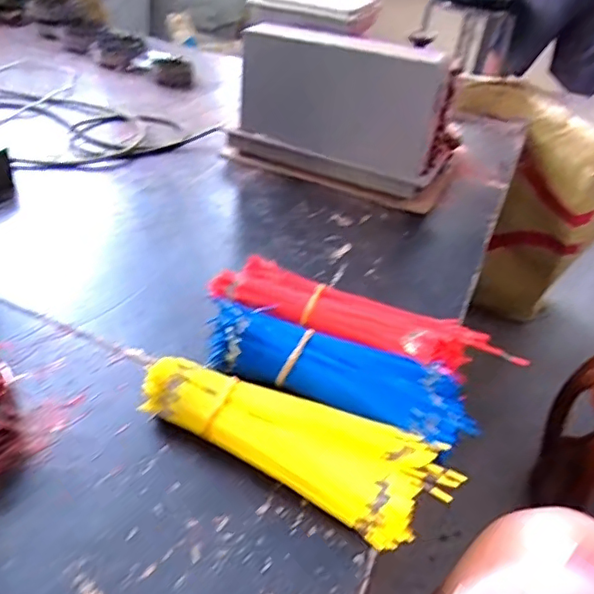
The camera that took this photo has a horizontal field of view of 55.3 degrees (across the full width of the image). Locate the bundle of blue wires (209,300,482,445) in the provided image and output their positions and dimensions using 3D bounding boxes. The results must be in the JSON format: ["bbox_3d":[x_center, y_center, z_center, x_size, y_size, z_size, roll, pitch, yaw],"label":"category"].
[{"bbox_3d":[0.033,0.072,0.527,0.256,0.050,0.083,18,40,14],"label":"bundle of blue wires"}]

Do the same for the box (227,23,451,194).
[{"bbox_3d":[0.064,-0.278,0.846,0.318,0.205,0.064,20,41,16],"label":"box"}]

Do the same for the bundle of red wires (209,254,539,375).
[{"bbox_3d":[0.065,0.025,0.585,0.307,0.032,0.072,17,40,12],"label":"bundle of red wires"}]

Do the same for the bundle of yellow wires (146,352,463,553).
[{"bbox_3d":[-0.004,0.117,0.469,0.260,0.039,0.085,19,40,15],"label":"bundle of yellow wires"}]

